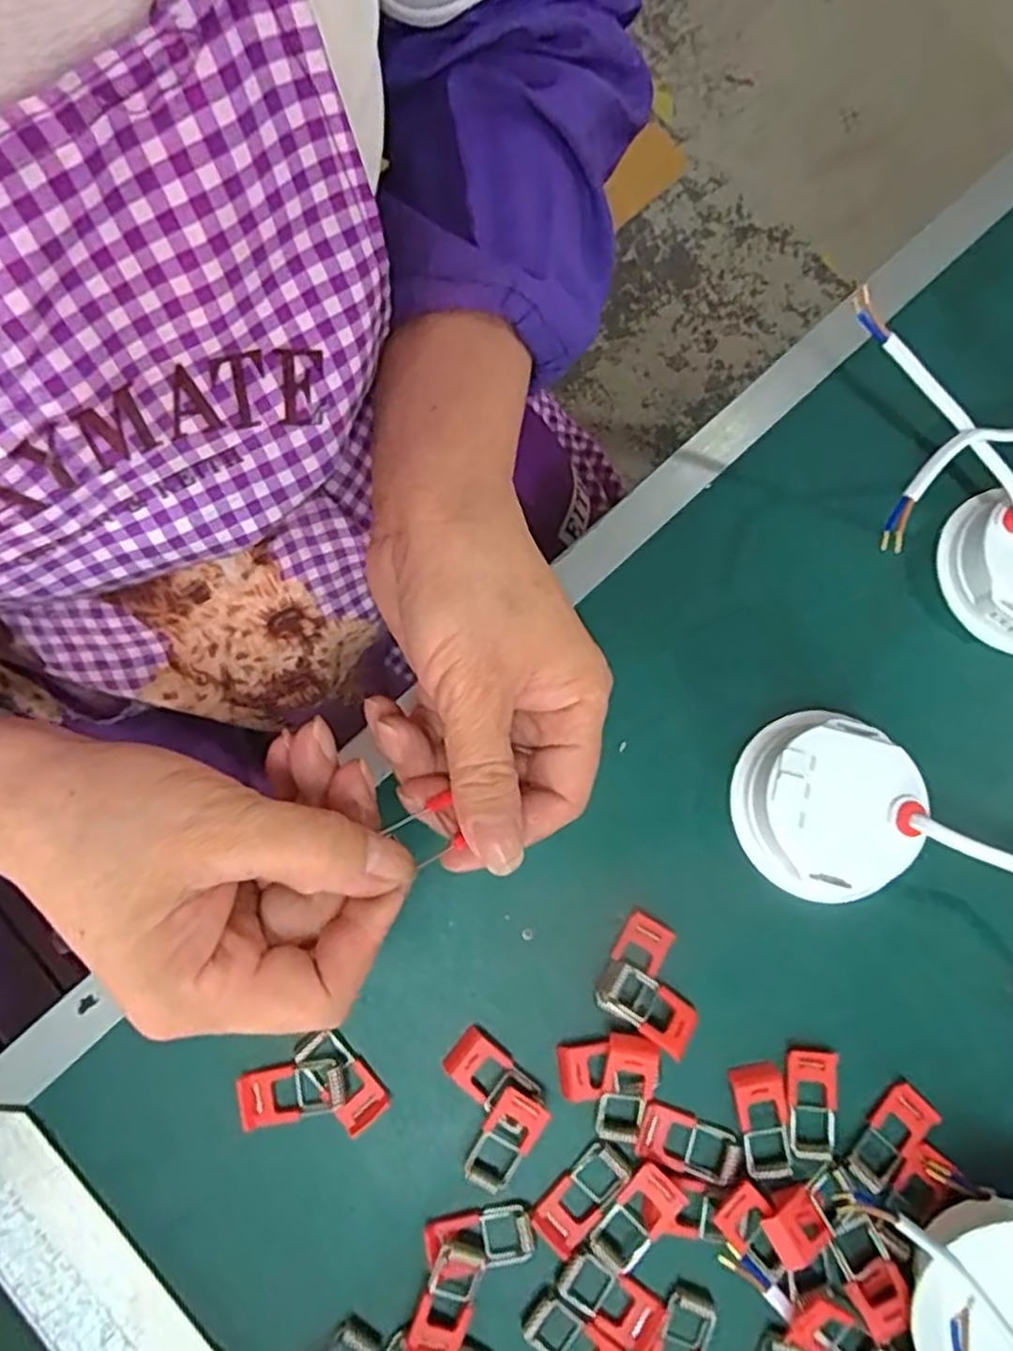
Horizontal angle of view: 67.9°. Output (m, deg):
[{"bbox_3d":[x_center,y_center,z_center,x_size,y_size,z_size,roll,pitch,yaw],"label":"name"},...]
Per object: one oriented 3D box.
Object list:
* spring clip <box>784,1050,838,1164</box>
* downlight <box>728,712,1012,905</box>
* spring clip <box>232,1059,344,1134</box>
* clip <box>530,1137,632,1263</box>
[{"bbox_3d":[0.111,0.155,0.273,0.019,0.004,0.037,6,79,1],"label":"spring clip"},{"bbox_3d":[0.166,0.065,0.268,0.168,0.027,0.065,20,79,16],"label":"downlight"},{"bbox_3d":[-0.077,0.150,0.269,0.037,0.006,0.019,-10,79,-3],"label":"spring clip"},{"bbox_3d":[0.026,0.184,0.265,0.018,0.004,0.038,43,81,7],"label":"clip"}]

